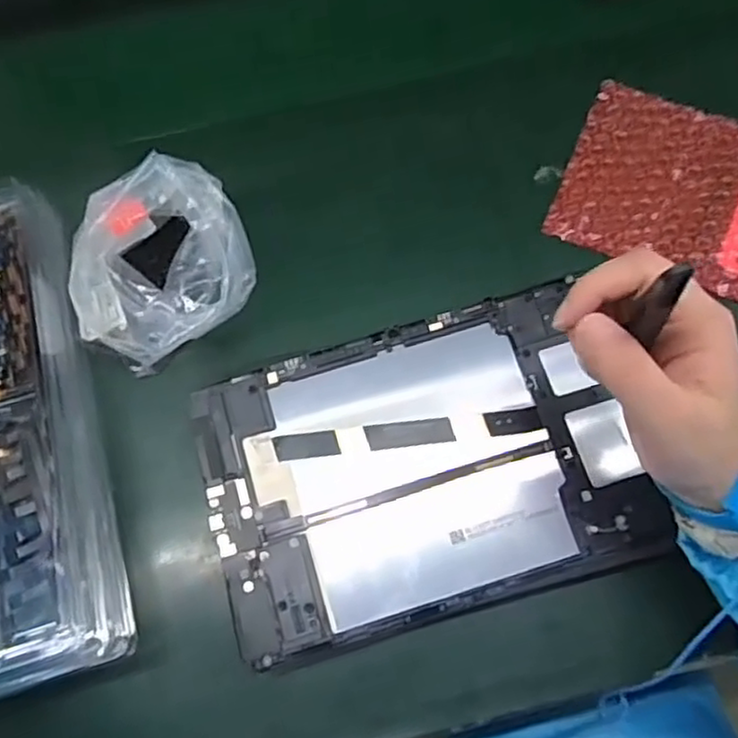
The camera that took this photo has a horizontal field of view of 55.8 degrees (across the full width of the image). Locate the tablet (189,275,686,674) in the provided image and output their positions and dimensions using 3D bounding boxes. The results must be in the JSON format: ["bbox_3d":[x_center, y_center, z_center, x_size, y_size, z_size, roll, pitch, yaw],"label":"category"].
[{"bbox_3d":[0.026,0.050,0.367,0.217,0.013,0.154,-15,72,-6],"label":"tablet"}]

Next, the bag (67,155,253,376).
[{"bbox_3d":[-0.120,-0.057,0.402,0.106,0.054,0.117,-17,70,-4],"label":"bag"}]

